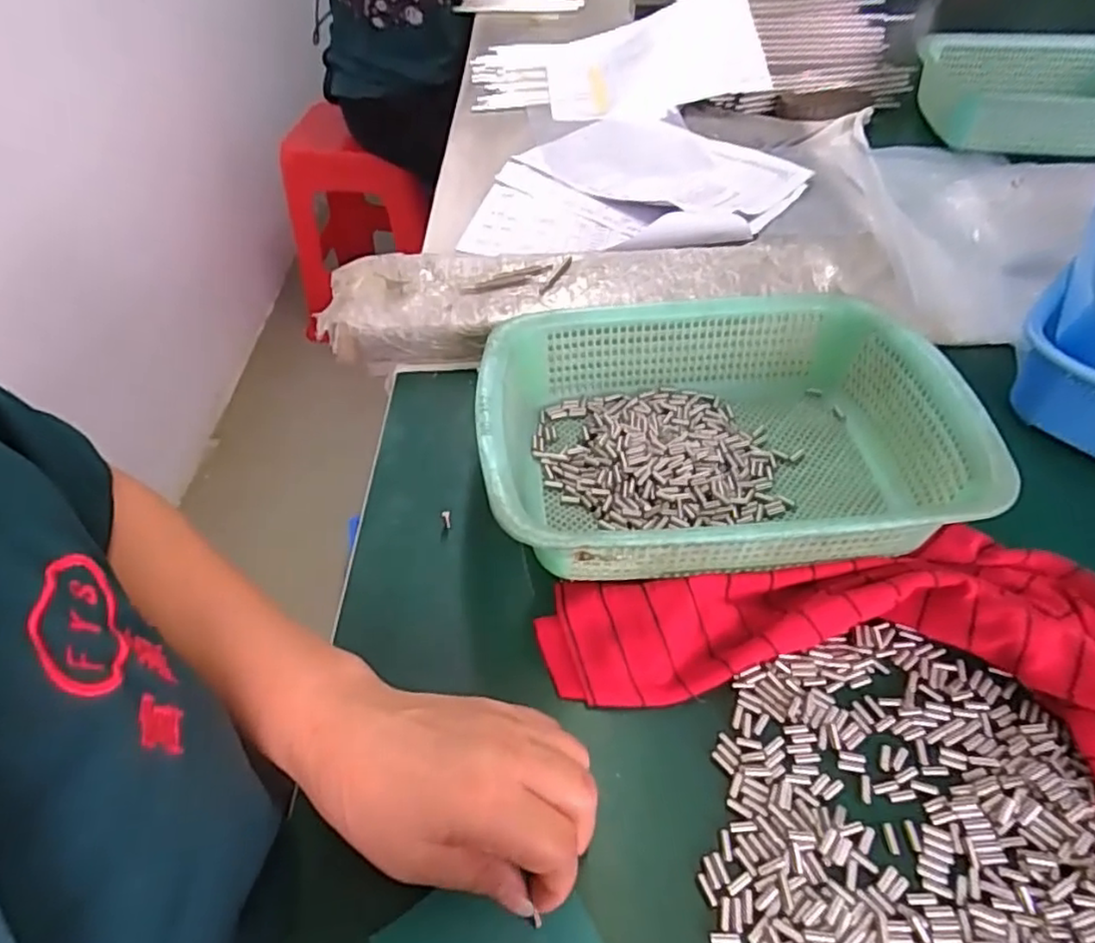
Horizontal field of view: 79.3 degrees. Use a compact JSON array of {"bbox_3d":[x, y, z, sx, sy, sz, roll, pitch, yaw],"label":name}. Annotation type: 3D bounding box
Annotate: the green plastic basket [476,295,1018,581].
[{"bbox_3d":[0.106,-0.025,0.436,0.290,0.086,0.214,-3,50,-1],"label":"green plastic basket"}]

